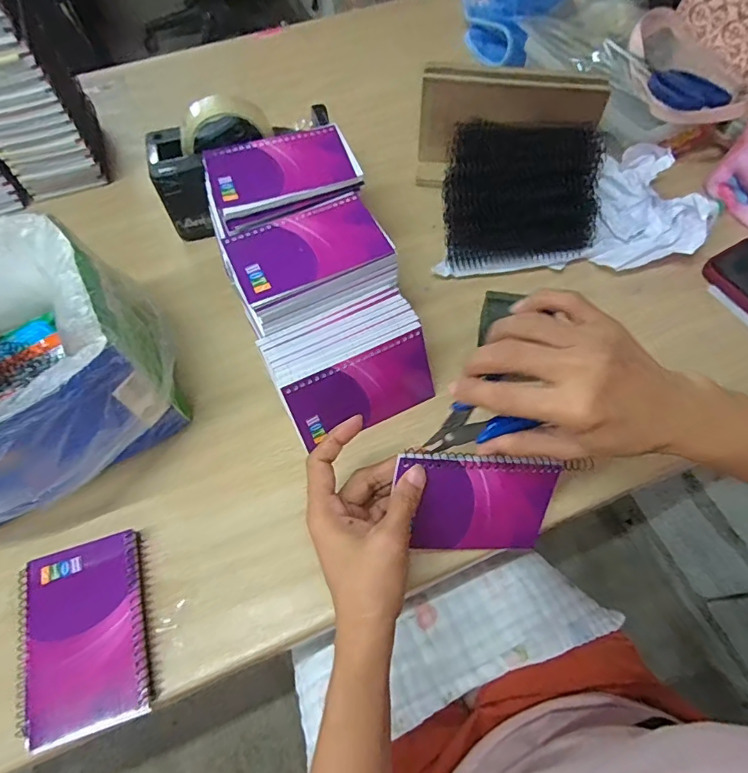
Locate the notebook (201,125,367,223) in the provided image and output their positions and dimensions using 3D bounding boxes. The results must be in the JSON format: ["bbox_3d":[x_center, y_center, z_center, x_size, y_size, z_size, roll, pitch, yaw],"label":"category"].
[{"bbox_3d":[-0.086,-0.207,0.462,0.133,0.009,0.089,-19,64,-9],"label":"notebook"}]

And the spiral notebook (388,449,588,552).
[{"bbox_3d":[0.080,0.089,0.370,0.139,0.082,0.004,6,23,-16],"label":"spiral notebook"}]

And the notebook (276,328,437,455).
[{"bbox_3d":[-0.008,0.005,0.423,0.128,0.072,0.007,-25,35,-12],"label":"notebook"}]

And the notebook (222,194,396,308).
[{"bbox_3d":[-0.056,-0.119,0.415,0.126,0.005,0.078,-24,64,-11],"label":"notebook"}]

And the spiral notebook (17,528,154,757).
[{"bbox_3d":[-0.219,0.184,0.363,0.093,0.019,0.129,-17,63,-8],"label":"spiral notebook"}]

